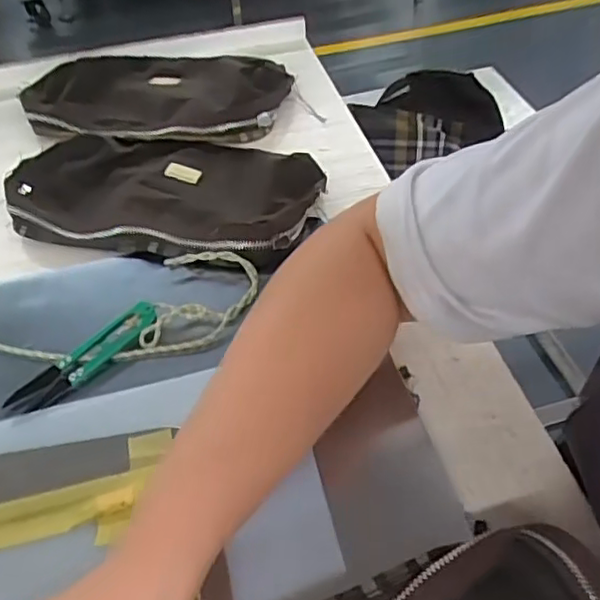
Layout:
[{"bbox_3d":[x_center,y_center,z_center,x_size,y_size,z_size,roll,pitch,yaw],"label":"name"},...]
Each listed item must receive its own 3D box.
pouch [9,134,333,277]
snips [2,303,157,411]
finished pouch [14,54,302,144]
[{"bbox_3d":[-0.108,-0.098,0.513,0.250,0.028,0.156,9,49,11],"label":"pouch"},{"bbox_3d":[-0.136,0.034,0.399,0.099,0.020,0.023,-37,56,-26],"label":"snips"},{"bbox_3d":[-0.140,-0.208,0.625,0.253,0.018,0.148,3,49,6],"label":"finished pouch"}]

